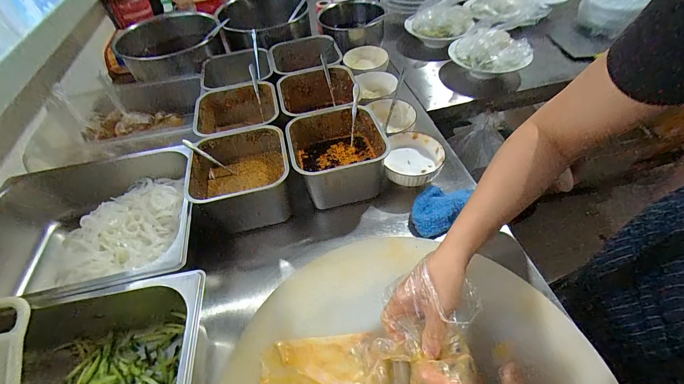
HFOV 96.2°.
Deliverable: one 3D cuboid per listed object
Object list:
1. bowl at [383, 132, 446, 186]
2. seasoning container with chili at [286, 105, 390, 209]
[{"bbox_3d":[0.131,-0.062,0.565,0.102,0.038,0.120,1,50,6],"label":"bowl"},{"bbox_3d":[-0.009,-0.063,0.558,0.155,0.100,0.158,-13,50,-6],"label":"seasoning container with chili"}]

